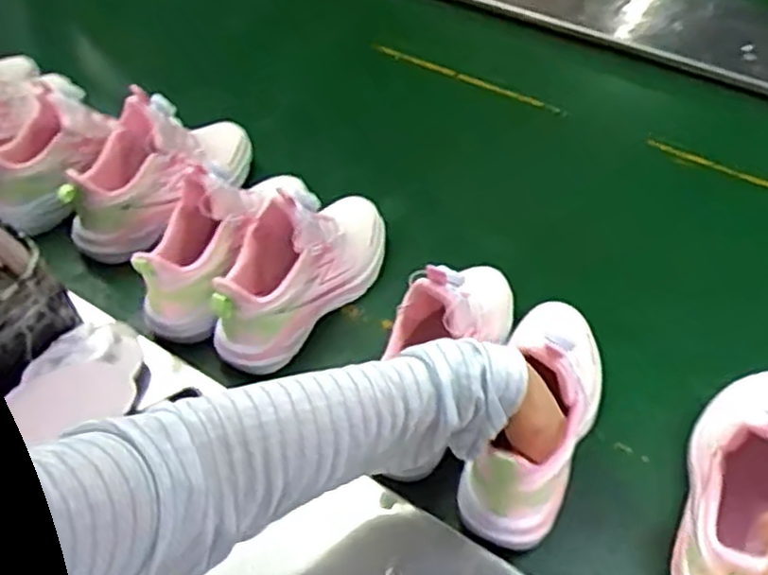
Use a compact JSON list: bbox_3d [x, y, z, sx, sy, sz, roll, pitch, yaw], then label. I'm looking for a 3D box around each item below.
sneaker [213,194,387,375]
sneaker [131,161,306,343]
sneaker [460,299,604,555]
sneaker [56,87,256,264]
[{"bbox_3d":[-0.080,-0.036,0.756,0.093,0.133,0.244,29,54,28],"label":"sneaker"},{"bbox_3d":[-0.168,-0.054,0.763,0.108,0.123,0.218,17,62,19],"label":"sneaker"},{"bbox_3d":[0.138,0.083,0.622,0.088,0.137,0.239,13,52,16],"label":"sneaker"},{"bbox_3d":[-0.254,-0.146,0.859,0.079,0.145,0.245,27,53,27],"label":"sneaker"}]

